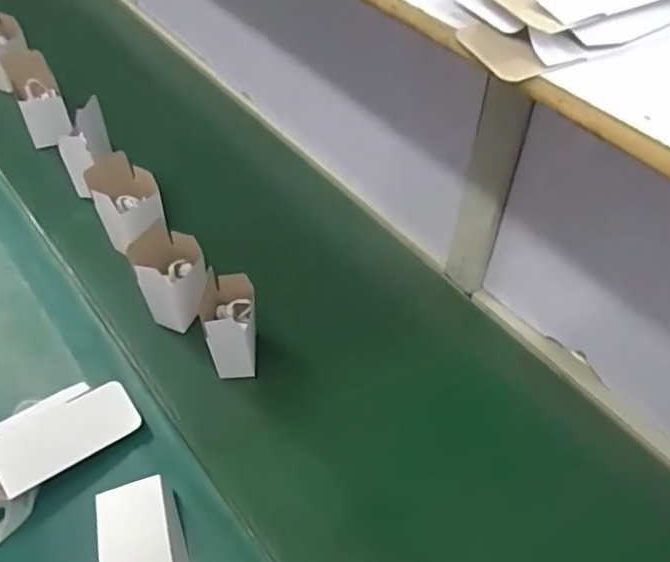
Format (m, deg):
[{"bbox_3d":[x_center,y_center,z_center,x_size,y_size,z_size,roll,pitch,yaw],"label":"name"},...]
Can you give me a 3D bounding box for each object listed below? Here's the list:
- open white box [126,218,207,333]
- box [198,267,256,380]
[{"bbox_3d":[-0.189,-0.007,0.743,0.059,0.136,0.080,24,54,18],"label":"open white box"},{"bbox_3d":[-0.123,0.053,0.712,0.060,0.101,0.074,-4,50,-4],"label":"box"}]

